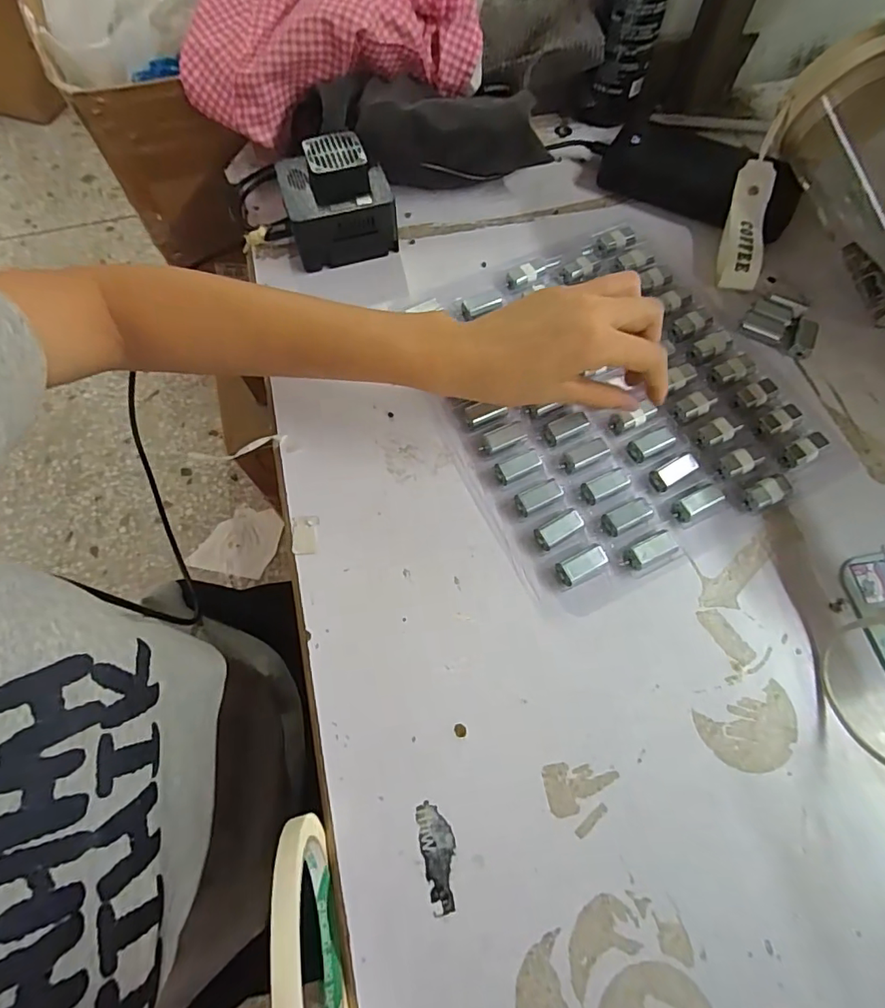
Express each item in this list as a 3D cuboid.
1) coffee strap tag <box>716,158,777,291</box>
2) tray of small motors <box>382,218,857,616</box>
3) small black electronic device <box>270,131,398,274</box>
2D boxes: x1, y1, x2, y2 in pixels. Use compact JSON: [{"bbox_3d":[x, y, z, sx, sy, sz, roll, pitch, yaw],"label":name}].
[{"bbox_3d":[0.236,-0.217,0.392,0.028,0.018,0.104,13,83,6],"label":"coffee strap tag"},{"bbox_3d":[0.113,-0.084,0.348,0.215,0.013,0.255,-25,69,-10],"label":"tray of small motors"},{"bbox_3d":[-0.081,-0.229,0.389,0.080,0.060,0.072,-15,68,-6],"label":"small black electronic device"}]

